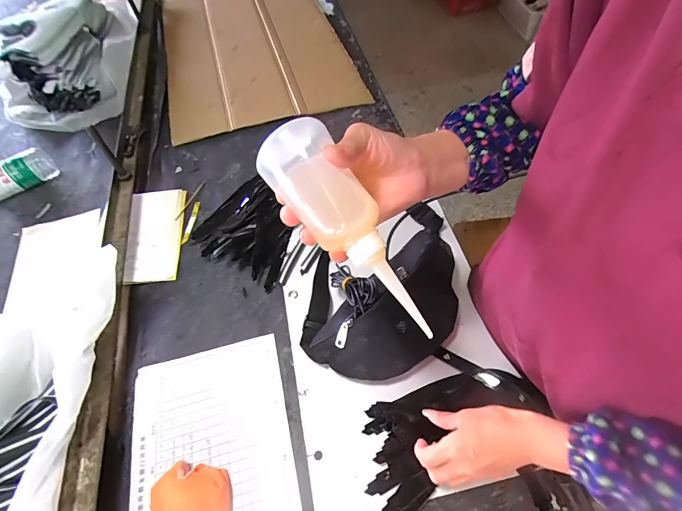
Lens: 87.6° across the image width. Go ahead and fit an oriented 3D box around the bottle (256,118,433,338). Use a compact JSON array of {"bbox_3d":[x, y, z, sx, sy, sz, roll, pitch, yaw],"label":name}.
[{"bbox_3d":[0.008,-0.018,0.272,0.061,0.050,0.176,-34,82,-17],"label":"bottle"}]

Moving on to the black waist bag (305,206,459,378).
[{"bbox_3d":[0.063,0.069,0.515,0.242,0.104,0.170,-32,60,-15],"label":"black waist bag"}]

